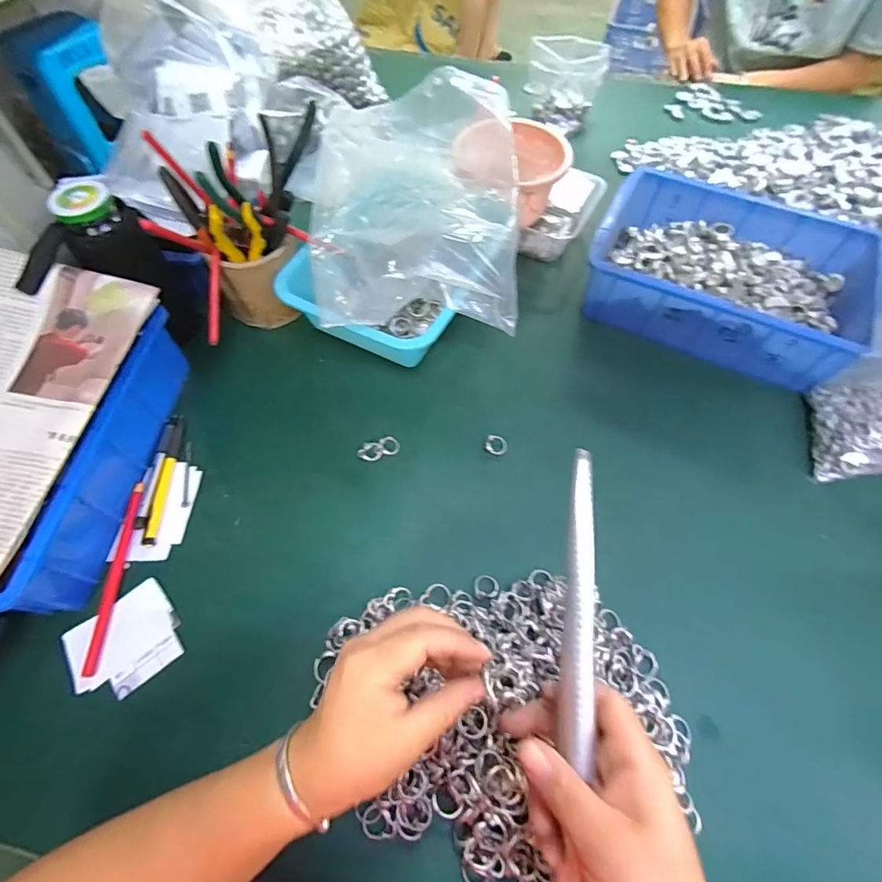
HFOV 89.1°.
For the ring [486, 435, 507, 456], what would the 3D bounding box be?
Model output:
[{"bbox_3d":[0.057,0.004,0.462,0.022,0.006,0.020,0,61,1],"label":"ring"}]

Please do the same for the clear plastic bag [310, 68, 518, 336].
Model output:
[{"bbox_3d":[-0.030,-0.267,0.501,0.218,0.090,0.330,-2,61,0],"label":"clear plastic bag"}]

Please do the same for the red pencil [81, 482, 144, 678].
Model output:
[{"bbox_3d":[-0.288,0.115,0.396,0.013,0.008,0.162,-2,61,0],"label":"red pencil"}]

